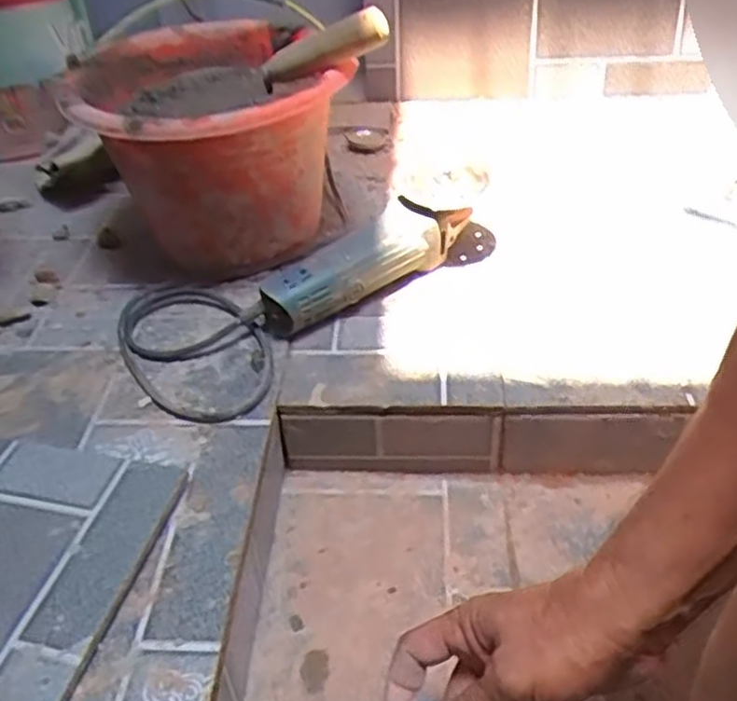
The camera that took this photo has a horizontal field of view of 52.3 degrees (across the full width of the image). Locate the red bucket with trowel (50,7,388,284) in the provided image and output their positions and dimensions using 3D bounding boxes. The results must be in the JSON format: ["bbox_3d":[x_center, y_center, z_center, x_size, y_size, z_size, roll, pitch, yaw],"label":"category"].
[{"bbox_3d":[-0.160,-0.227,0.798,0.278,0.207,0.280,-25,45,-23],"label":"red bucket with trowel"}]

